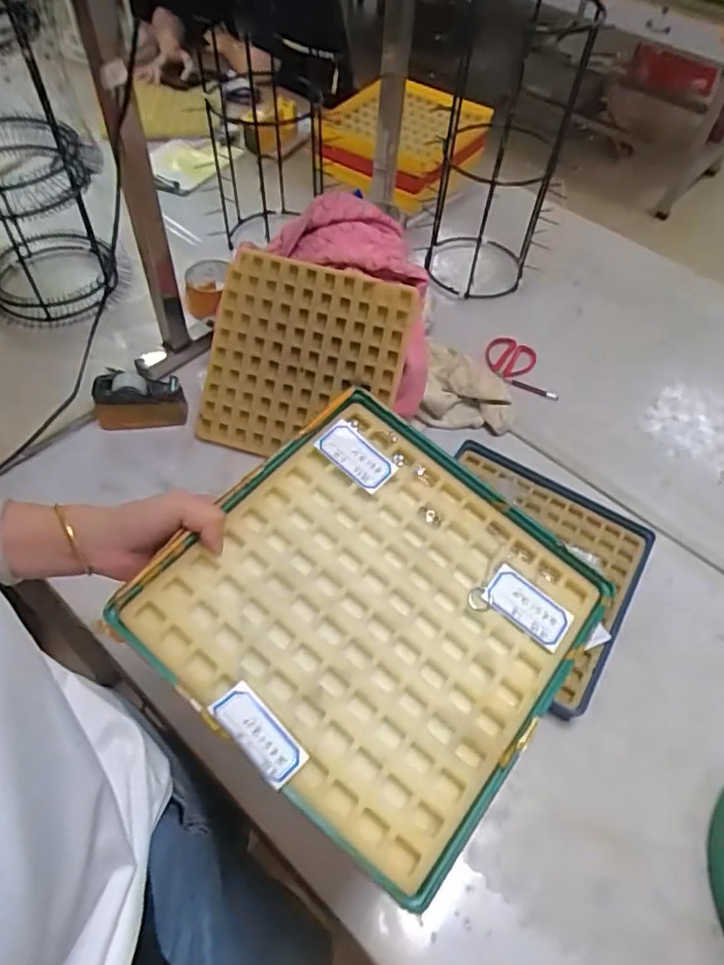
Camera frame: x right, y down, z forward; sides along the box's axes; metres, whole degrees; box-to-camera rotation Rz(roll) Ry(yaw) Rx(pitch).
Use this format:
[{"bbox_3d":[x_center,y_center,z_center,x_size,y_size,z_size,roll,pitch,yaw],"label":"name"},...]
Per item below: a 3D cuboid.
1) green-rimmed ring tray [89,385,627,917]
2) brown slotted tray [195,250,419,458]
[{"bbox_3d":[0.010,0.087,0.438,0.269,0.023,0.270,39,63,11],"label":"green-rimmed ring tray"},{"bbox_3d":[-0.081,-0.157,0.803,0.257,0.257,0.016,16,10,11],"label":"brown slotted tray"}]

